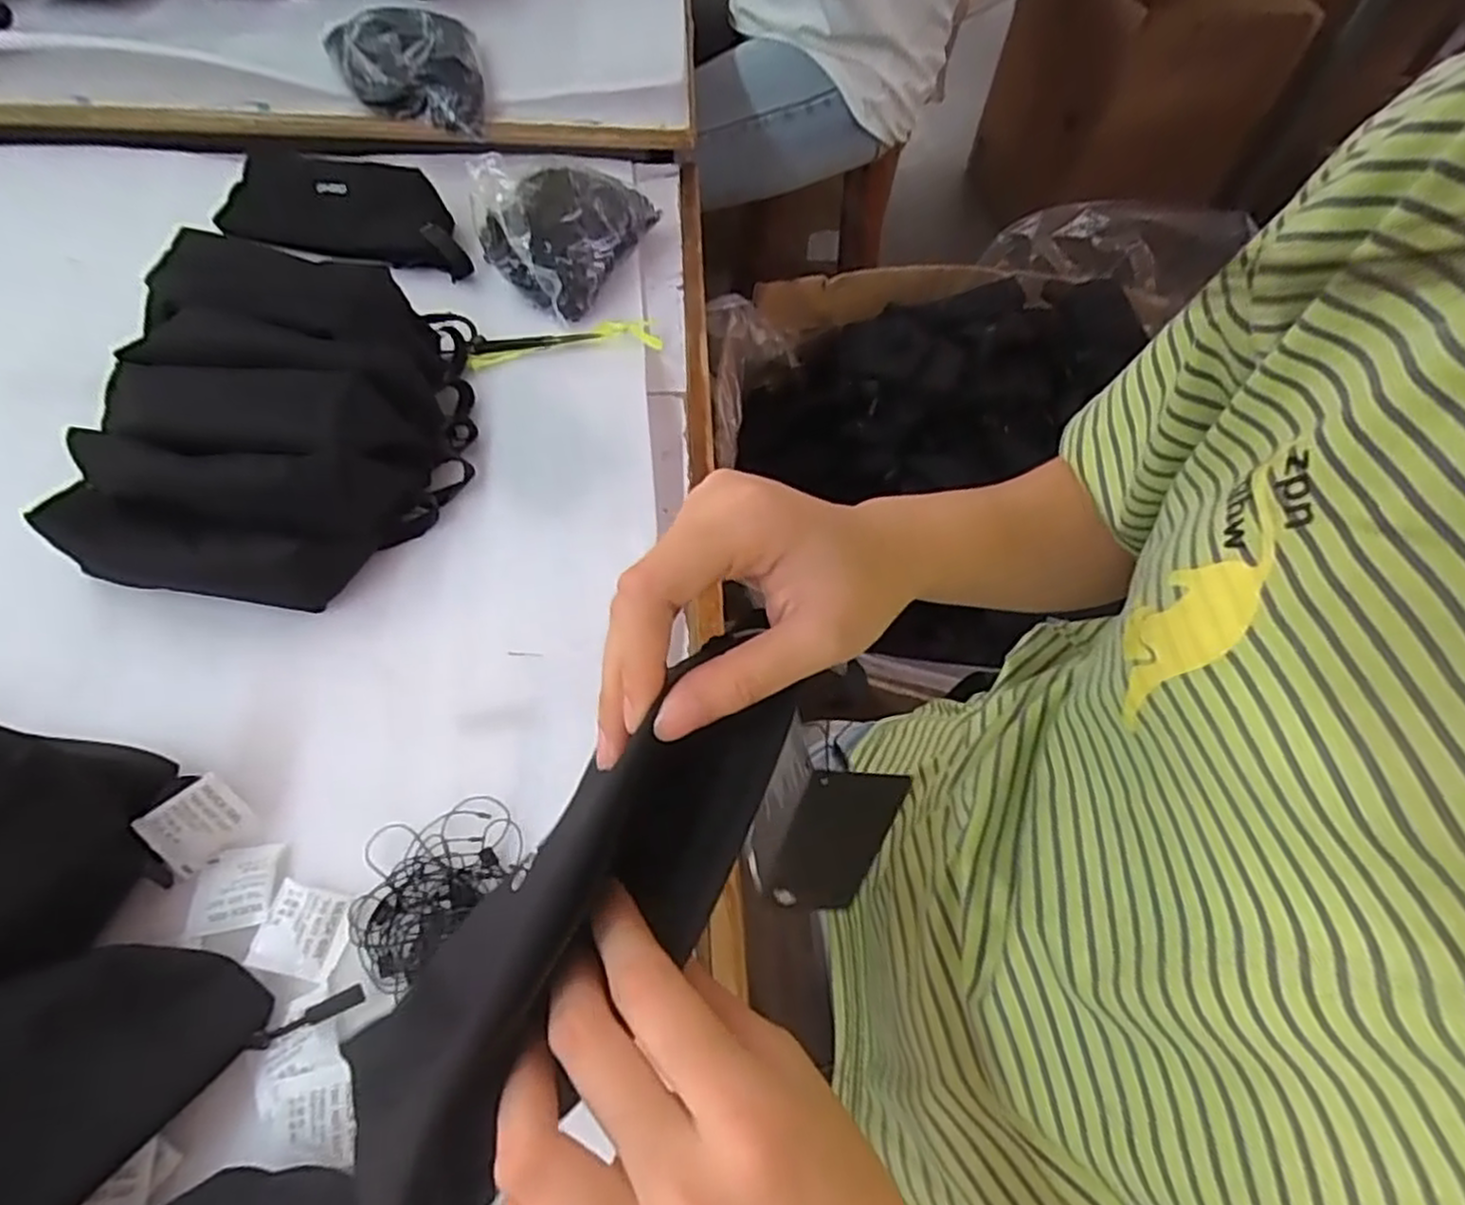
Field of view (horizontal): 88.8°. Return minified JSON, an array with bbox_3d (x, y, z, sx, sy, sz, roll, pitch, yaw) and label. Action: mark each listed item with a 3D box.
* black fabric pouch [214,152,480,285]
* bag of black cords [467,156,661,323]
[{"bbox_3d":[-0.330,-0.334,0.635,0.225,0.040,0.093,13,58,4],"label":"black fabric pouch"},{"bbox_3d":[-0.140,-0.321,0.630,0.104,0.082,0.155,23,59,10],"label":"bag of black cords"}]

